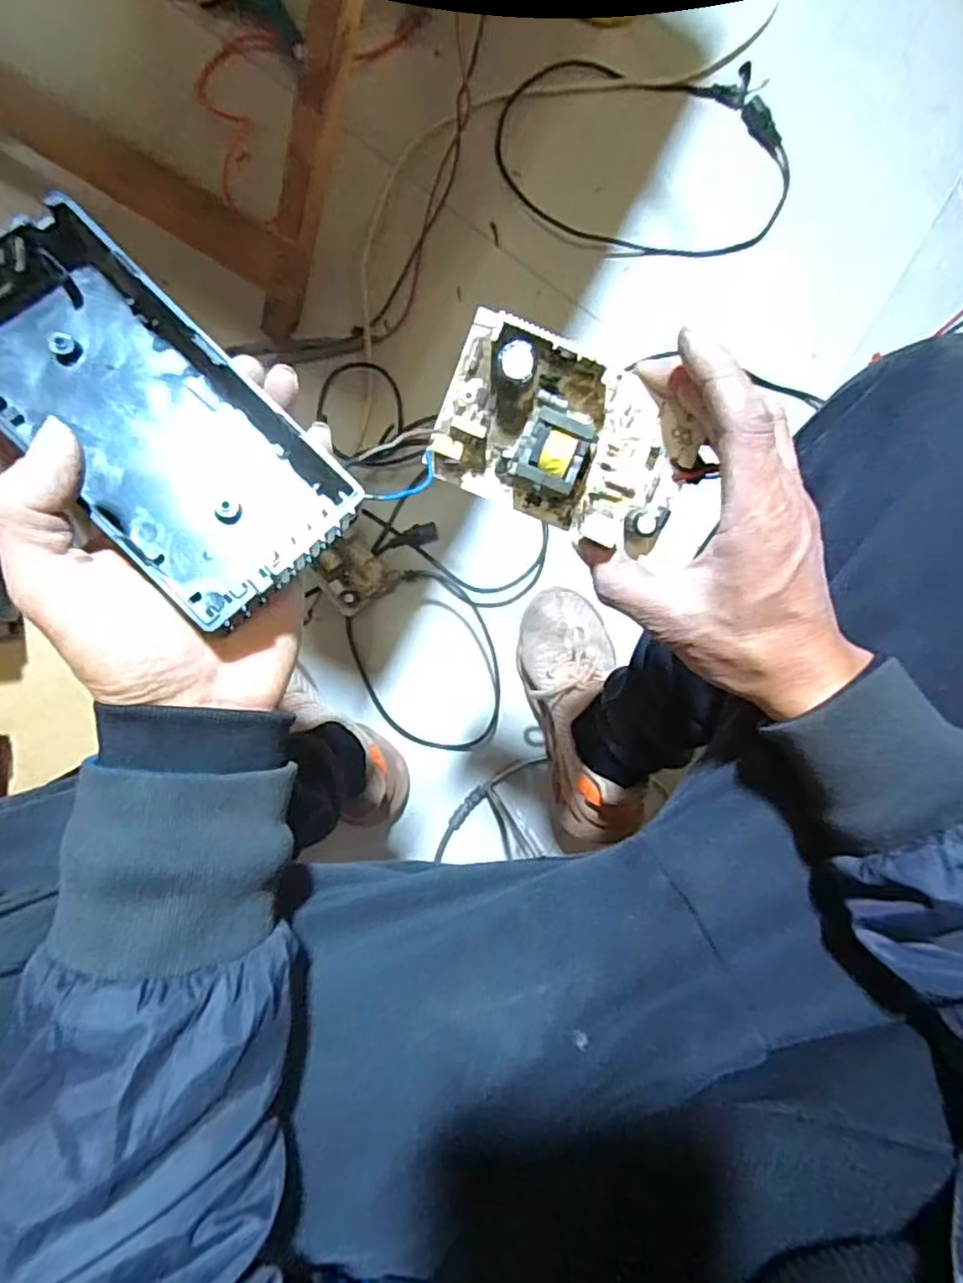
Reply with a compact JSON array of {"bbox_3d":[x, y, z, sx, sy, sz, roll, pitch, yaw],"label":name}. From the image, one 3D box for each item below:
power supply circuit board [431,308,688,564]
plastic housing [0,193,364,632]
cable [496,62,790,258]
[{"bbox_3d":[0.041,-0.096,0.316,0.122,0.035,0.079,24,105,-3],"label":"power supply circuit board"},{"bbox_3d":[-0.136,-0.089,0.271,0.174,0.037,0.080,44,86,-1],"label":"plastic housing"},{"bbox_3d":[0.196,-0.562,0.766,0.356,0.026,0.209,1,93,-8],"label":"cable"}]

